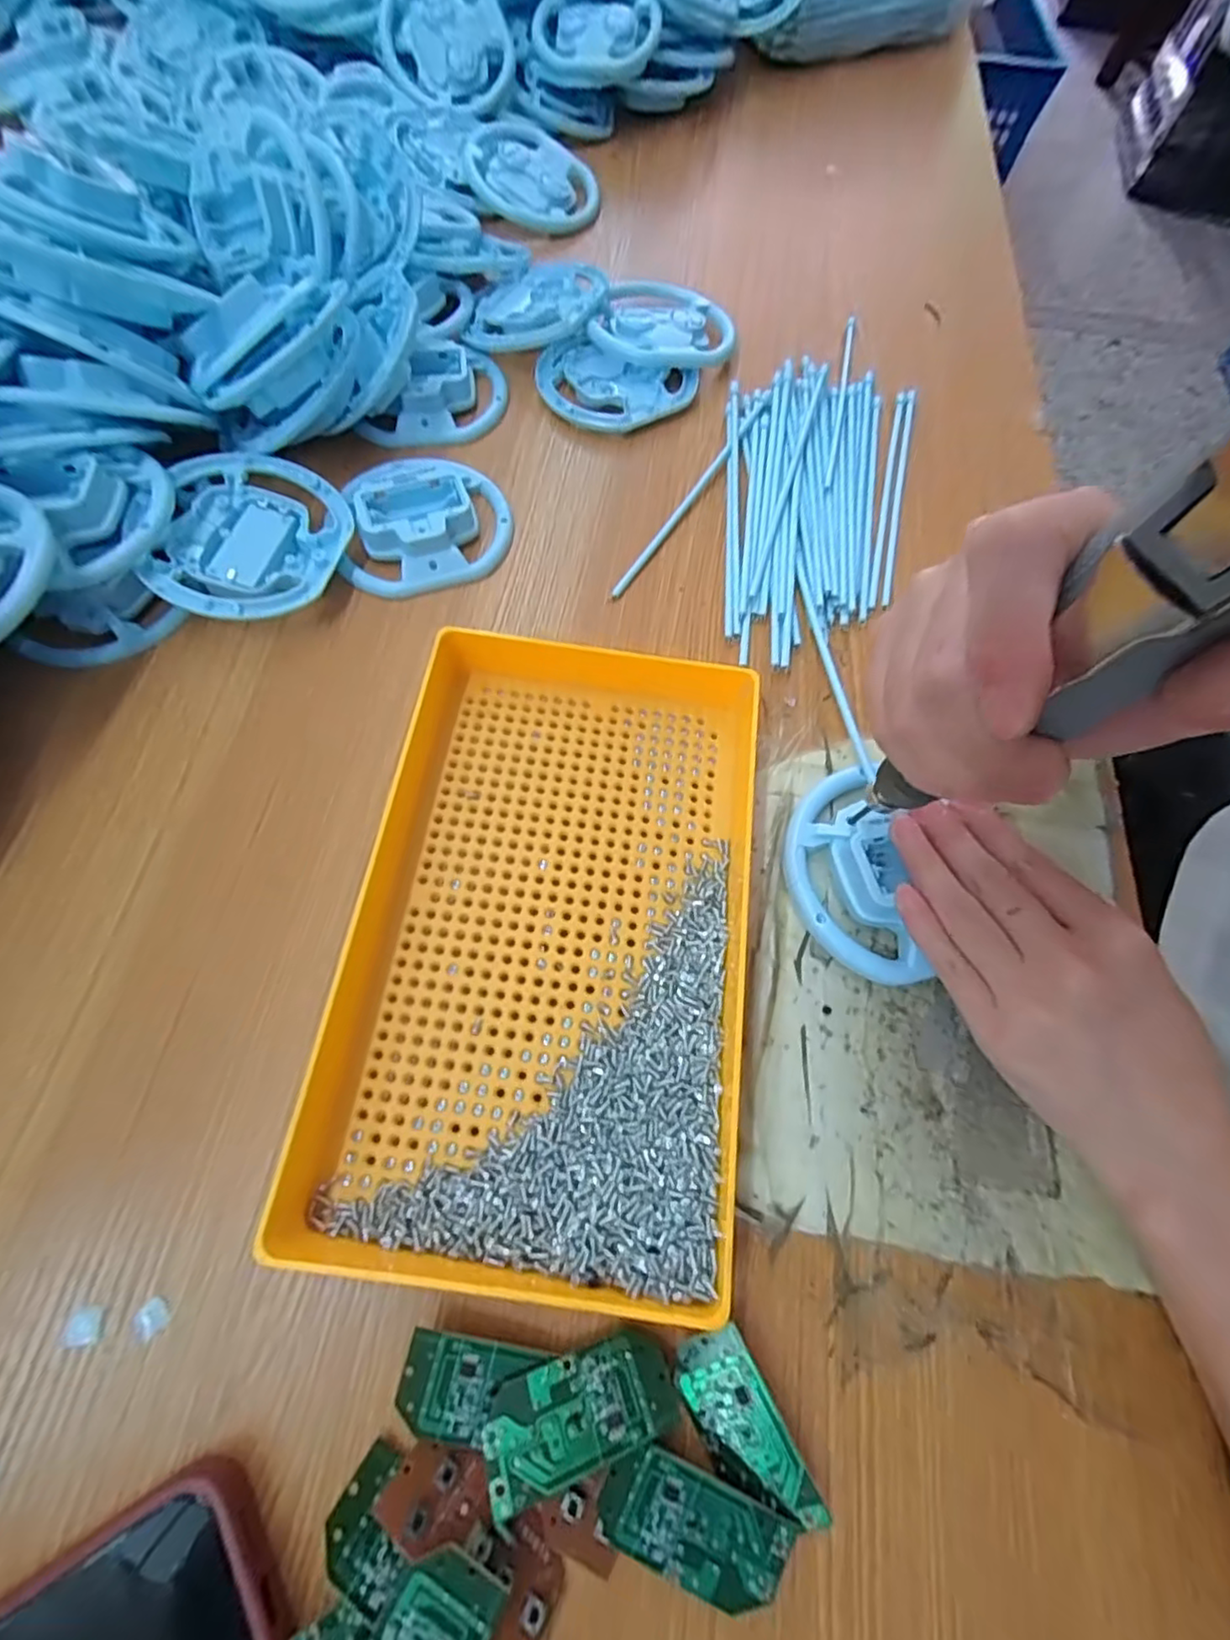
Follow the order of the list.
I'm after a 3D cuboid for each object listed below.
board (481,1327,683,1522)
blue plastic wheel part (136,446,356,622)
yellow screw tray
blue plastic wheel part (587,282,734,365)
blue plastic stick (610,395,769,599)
[{"bbox_3d":[-0.011,0.189,0.198,0.060,0.004,0.030,-12,46,-15],"label":"board"},{"bbox_3d":[-0.192,-0.146,0.326,0.088,0.028,0.103,10,69,2],"label":"blue plastic wheel part"},{"bbox_3d":[-0.029,0.039,0.252,0.165,0.036,0.247,9,69,1],"label":"yellow screw tray"},{"bbox_3d":[0.035,-0.334,0.416,0.091,0.012,0.089,16,69,4],"label":"blue plastic wheel part"},{"bbox_3d":[0.049,-0.200,0.373,0.007,0.011,0.188,30,71,9],"label":"blue plastic stick"}]

